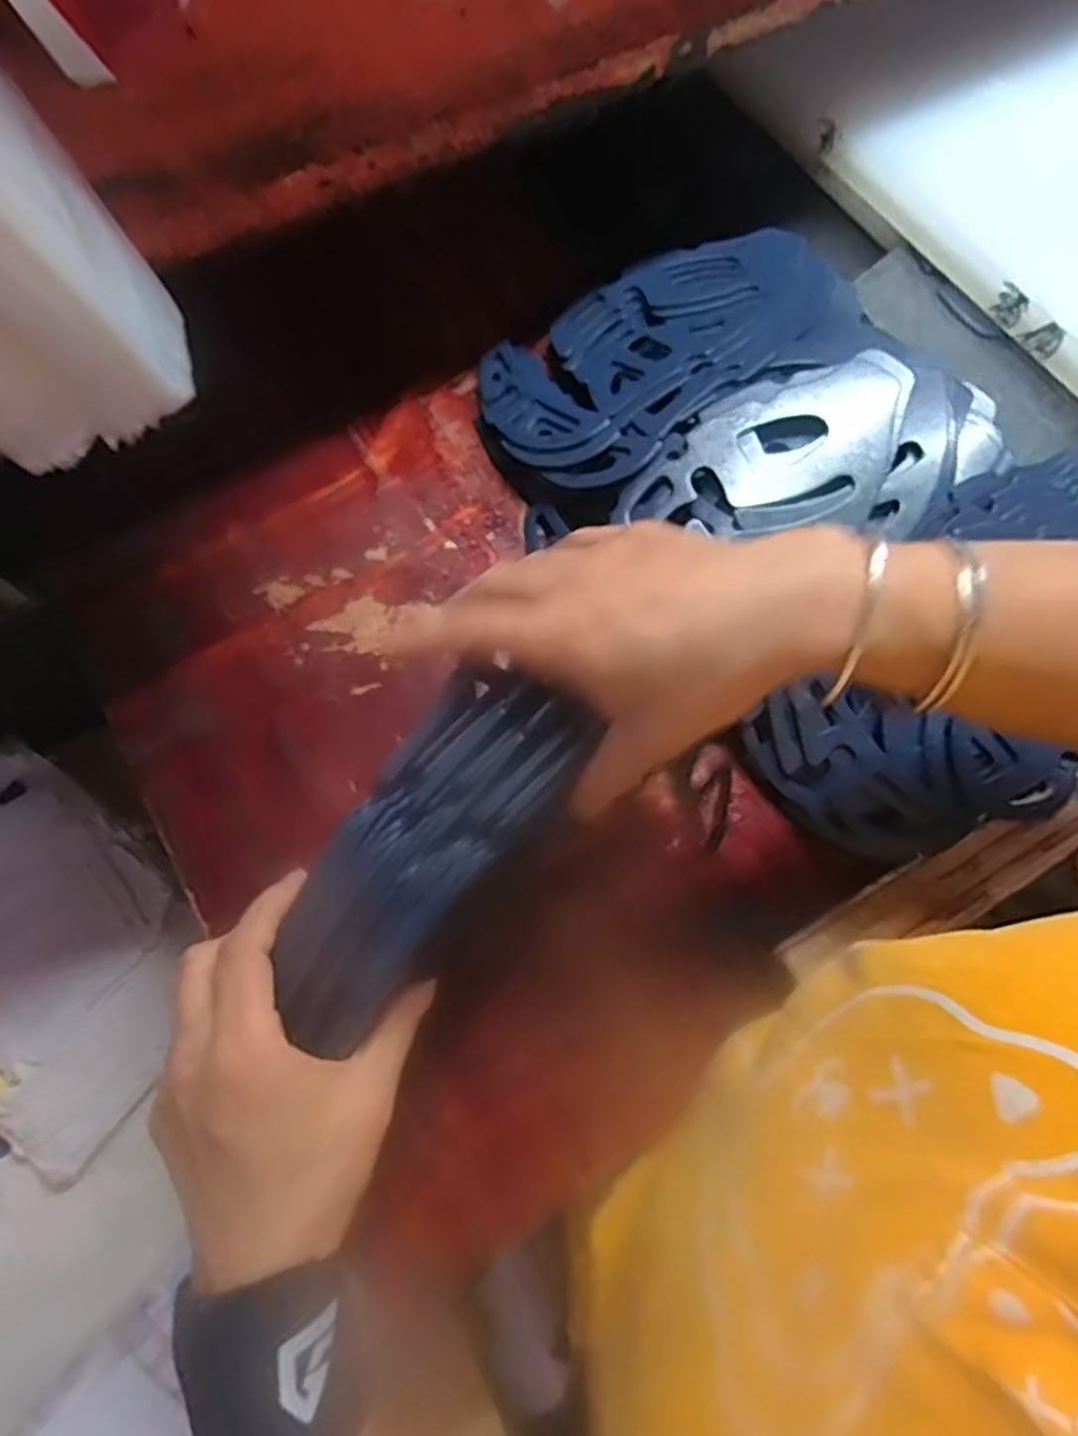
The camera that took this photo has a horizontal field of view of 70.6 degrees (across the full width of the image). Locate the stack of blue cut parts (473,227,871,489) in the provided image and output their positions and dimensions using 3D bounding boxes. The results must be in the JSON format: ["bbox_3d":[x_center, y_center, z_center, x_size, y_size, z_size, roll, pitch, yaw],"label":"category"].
[{"bbox_3d":[0.087,-0.223,0.456,0.252,0.044,0.136,-29,73,-10],"label":"stack of blue cut parts"}]

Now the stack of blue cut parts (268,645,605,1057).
[{"bbox_3d":[-0.045,0.050,0.284,0.060,0.032,0.156,37,89,12],"label":"stack of blue cut parts"}]

